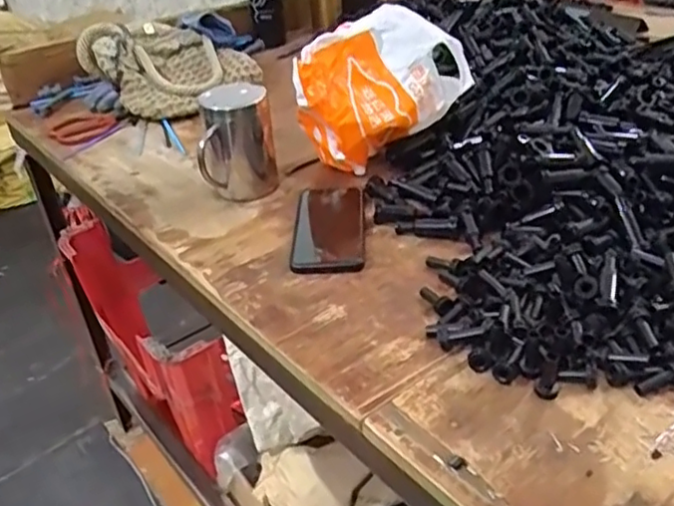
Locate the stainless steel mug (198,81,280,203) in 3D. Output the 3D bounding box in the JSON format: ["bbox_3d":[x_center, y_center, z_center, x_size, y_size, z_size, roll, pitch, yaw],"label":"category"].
[{"bbox_3d":[-0.118,-0.131,0.778,0.085,0.126,0.088,-8,34,-3],"label":"stainless steel mug"}]

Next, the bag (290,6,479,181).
[{"bbox_3d":[0.049,-0.190,0.797,0.208,0.155,0.105,-22,38,-25],"label":"bag"}]

